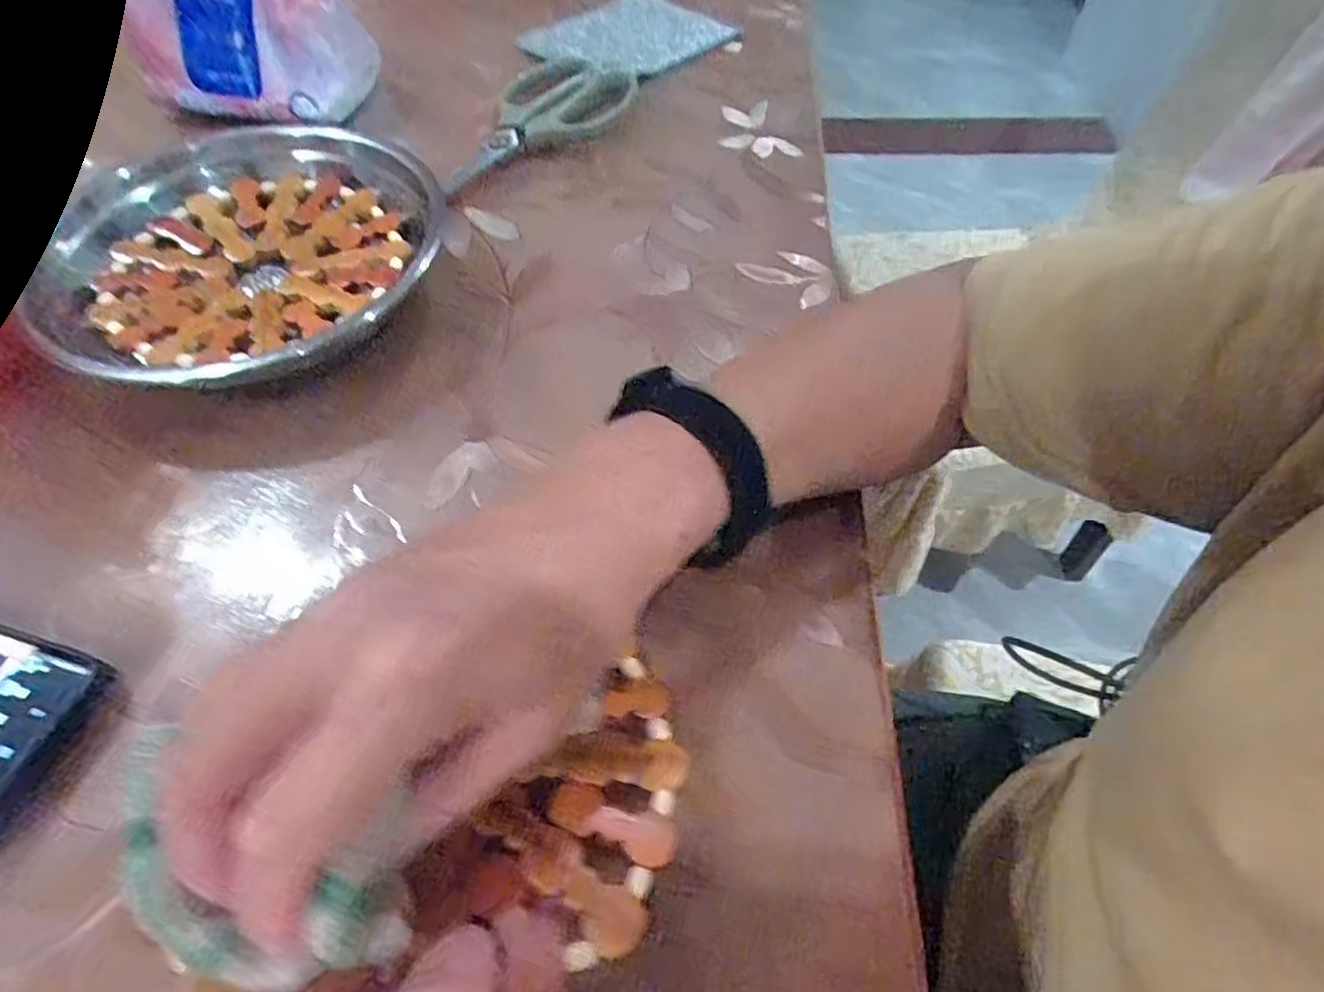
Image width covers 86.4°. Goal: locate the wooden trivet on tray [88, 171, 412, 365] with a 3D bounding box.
[{"bbox_3d":[-0.232,-0.132,0.404,0.149,0.014,0.161,0,55,-1],"label":"wooden trivet on tray"}]

